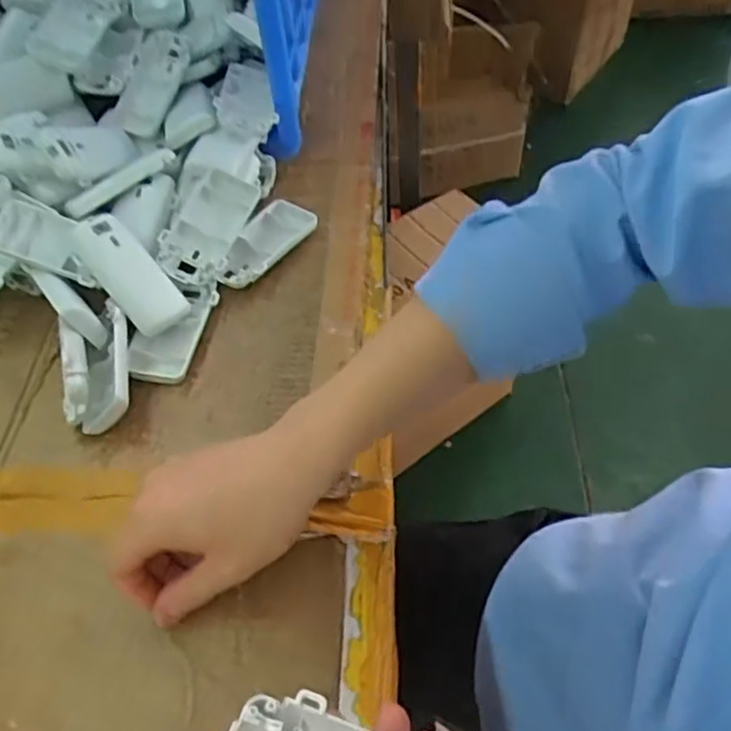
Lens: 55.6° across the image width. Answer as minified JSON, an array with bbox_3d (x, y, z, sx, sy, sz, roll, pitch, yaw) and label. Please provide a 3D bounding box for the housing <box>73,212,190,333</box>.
[{"bbox_3d":[-0.170,-0.066,0.497,0.041,0.012,0.095,-43,100,-23],"label":"housing"}]

